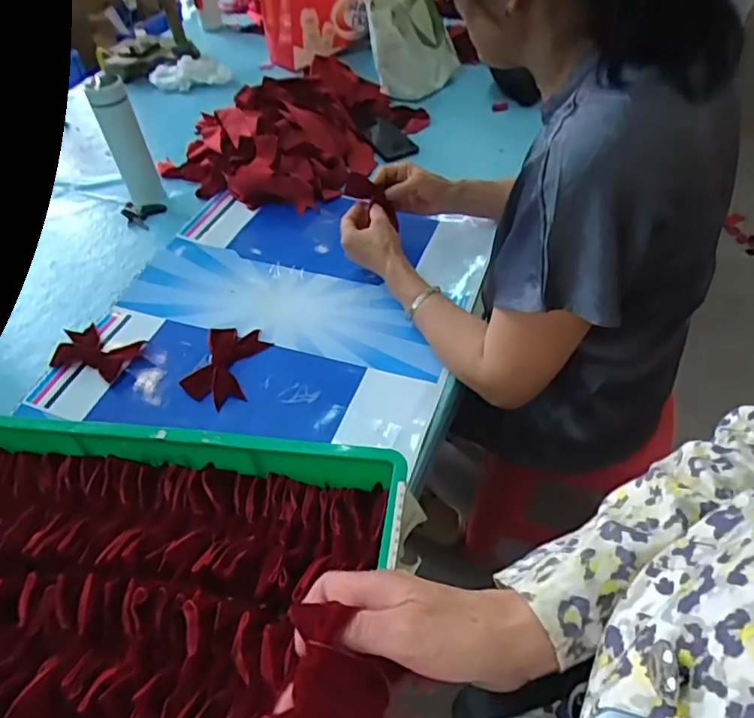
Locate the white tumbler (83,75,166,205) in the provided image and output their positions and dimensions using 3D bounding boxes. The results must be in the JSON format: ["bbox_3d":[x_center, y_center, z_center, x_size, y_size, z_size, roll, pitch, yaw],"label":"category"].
[{"bbox_3d":[-0.453,-0.388,1.028,0.064,0.213,0.063,-25,51,-18],"label":"white tumbler"}]

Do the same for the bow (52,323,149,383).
[{"bbox_3d":[-0.409,-0.012,0.822,0.120,0.014,0.080,13,50,15],"label":"bow"}]

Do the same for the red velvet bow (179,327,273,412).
[{"bbox_3d":[-0.212,0.008,0.791,0.091,0.011,0.140,8,48,10],"label":"red velvet bow"}]

